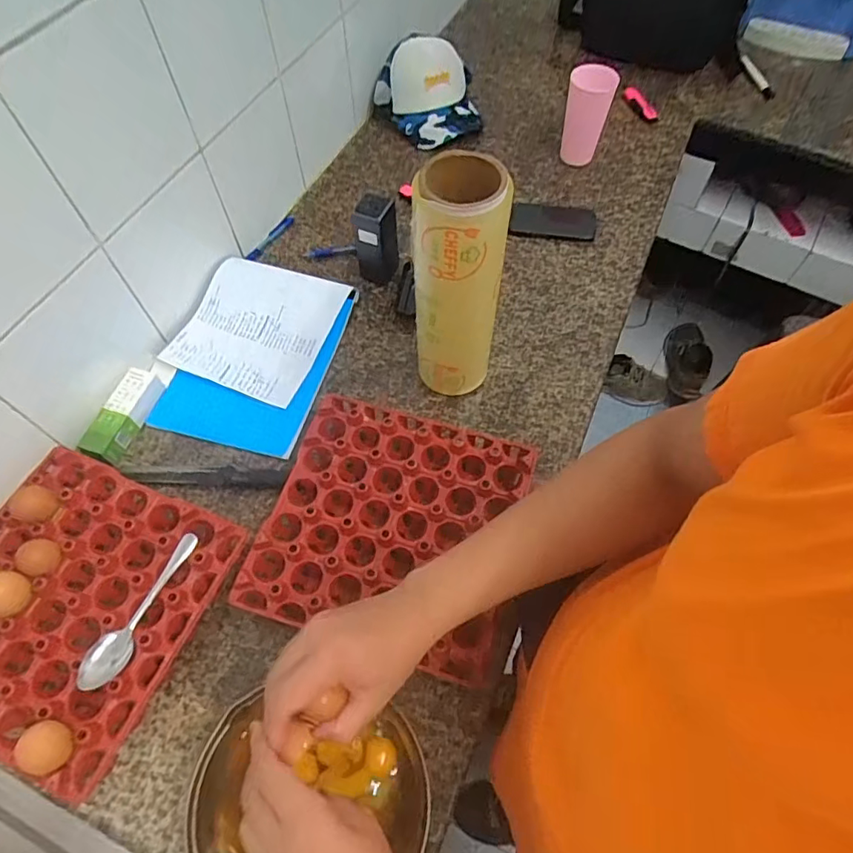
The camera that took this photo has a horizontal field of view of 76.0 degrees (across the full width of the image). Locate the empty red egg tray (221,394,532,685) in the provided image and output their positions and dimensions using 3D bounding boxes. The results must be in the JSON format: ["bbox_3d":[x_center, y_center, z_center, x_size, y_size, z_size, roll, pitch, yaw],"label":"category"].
[{"bbox_3d":[-0.040,0.114,0.658,0.284,0.052,0.286,15,61,9],"label":"empty red egg tray"}]

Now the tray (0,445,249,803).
[{"bbox_3d":[-0.392,0.192,0.605,0.270,0.084,0.287,21,62,12],"label":"tray"}]

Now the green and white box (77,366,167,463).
[{"bbox_3d":[-0.407,-0.020,0.732,0.043,0.029,0.127,16,62,10],"label":"green and white box"}]

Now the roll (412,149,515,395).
[{"bbox_3d":[0.036,-0.152,0.654,0.094,0.318,0.071,5,60,3],"label":"roll"}]

